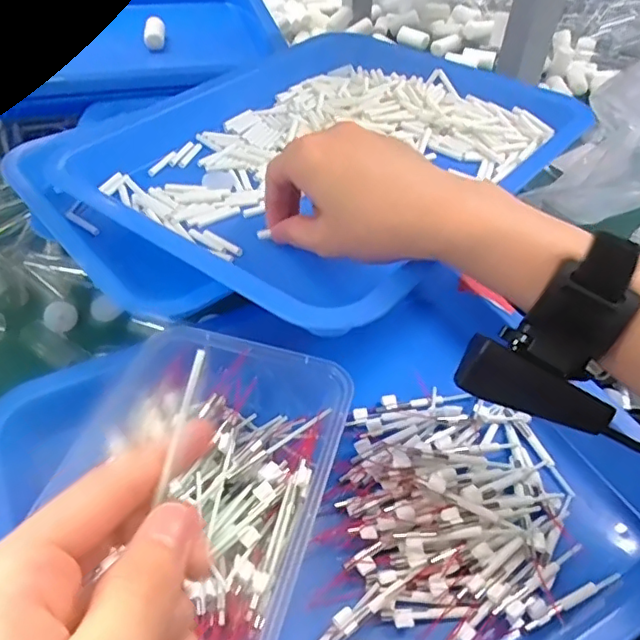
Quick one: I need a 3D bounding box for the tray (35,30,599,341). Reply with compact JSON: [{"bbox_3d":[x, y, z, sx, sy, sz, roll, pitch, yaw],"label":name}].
[{"bbox_3d":[0.001,-0.138,0.432,0.278,0.034,0.312,34,54,24],"label":"tray"}]

